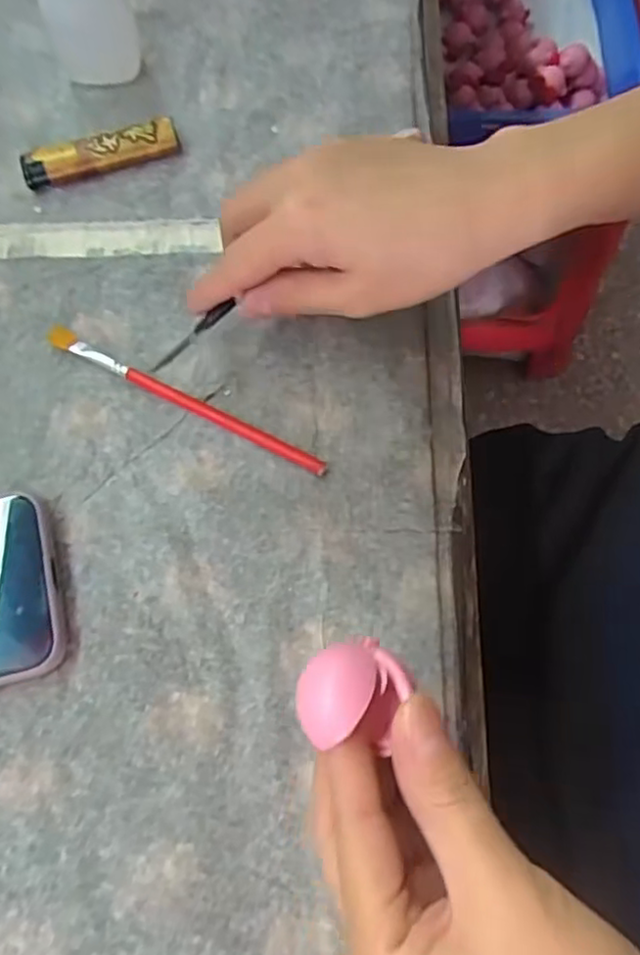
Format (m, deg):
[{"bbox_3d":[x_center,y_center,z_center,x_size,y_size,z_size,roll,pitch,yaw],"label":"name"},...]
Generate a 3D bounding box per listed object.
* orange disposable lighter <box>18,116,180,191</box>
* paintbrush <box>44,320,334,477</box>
[{"bbox_3d":[-0.112,-0.165,0.339,0.079,0.012,0.018,-18,71,-5],"label":"orange disposable lighter"},{"bbox_3d":[-0.062,-0.036,0.298,0.144,0.006,0.010,26,73,10],"label":"paintbrush"}]

